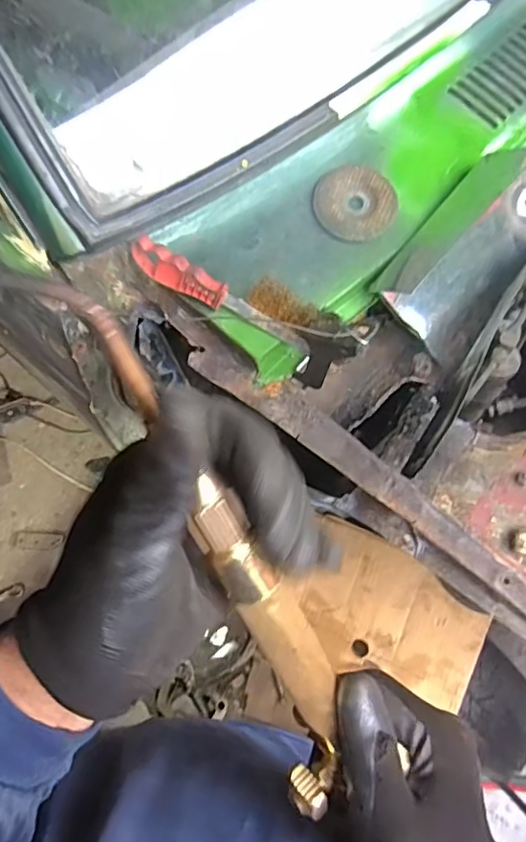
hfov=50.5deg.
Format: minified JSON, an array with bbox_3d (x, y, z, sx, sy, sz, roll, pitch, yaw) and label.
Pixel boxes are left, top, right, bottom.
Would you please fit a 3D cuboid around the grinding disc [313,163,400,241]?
[{"bbox_3d":[0.093,-0.219,0.556,0.080,0.014,0.081,0,68,-1],"label":"grinding disc"}]

